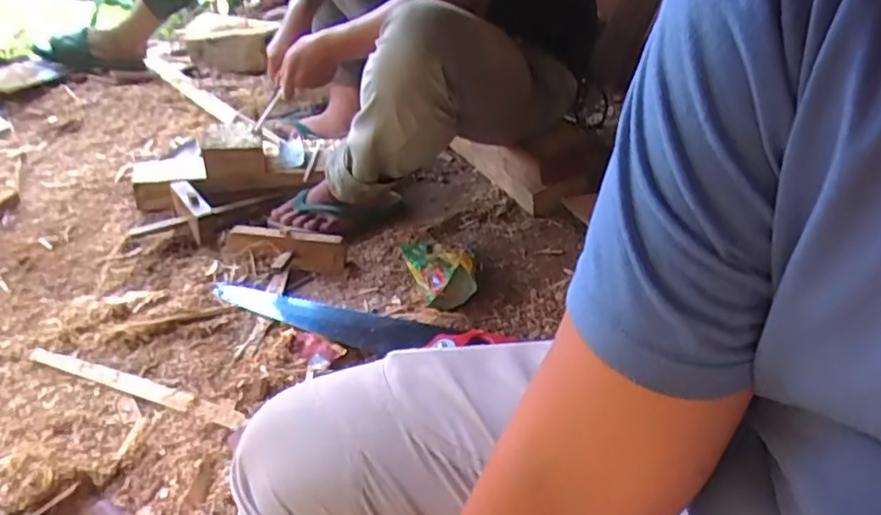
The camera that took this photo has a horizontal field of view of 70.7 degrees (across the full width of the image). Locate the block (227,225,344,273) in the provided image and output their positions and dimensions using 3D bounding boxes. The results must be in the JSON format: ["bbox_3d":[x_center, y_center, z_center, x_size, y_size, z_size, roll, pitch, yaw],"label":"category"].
[{"bbox_3d":[-0.254,-0.017,1.016,0.195,0.037,0.058,7,38,7],"label":"block"}]

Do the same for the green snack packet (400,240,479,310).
[{"bbox_3d":[0.004,0.012,1.005,0.095,0.030,0.183,-10,39,-14],"label":"green snack packet"}]

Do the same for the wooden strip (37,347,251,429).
[{"bbox_3d":[-0.396,0.162,0.801,0.324,0.008,0.027,13,39,15],"label":"wooden strip"}]

